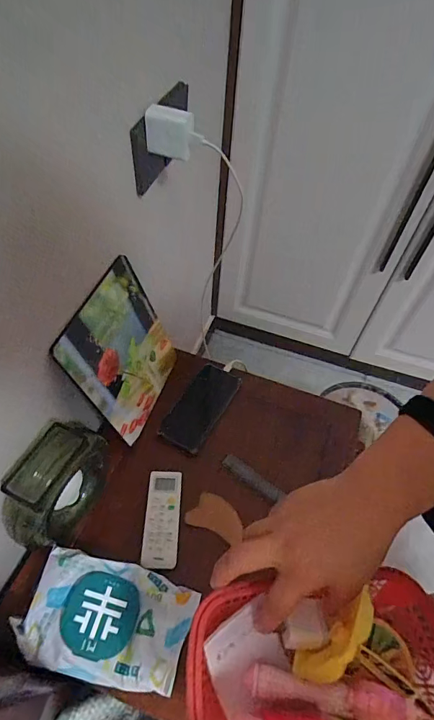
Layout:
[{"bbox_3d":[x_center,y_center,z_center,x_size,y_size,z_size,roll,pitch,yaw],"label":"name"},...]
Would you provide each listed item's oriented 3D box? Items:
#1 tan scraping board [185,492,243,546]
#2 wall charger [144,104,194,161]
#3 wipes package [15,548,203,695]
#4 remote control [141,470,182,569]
[{"bbox_3d":[0.001,0.232,0.604,0.081,0.004,0.054,25,58,15],"label":"tan scraping board"},{"bbox_3d":[-0.066,-0.309,0.555,0.062,0.057,0.025,12,55,6],"label":"wall charger"},{"bbox_3d":[-0.128,0.312,0.490,0.187,0.063,0.117,12,56,7],"label":"wipes package"},{"bbox_3d":[-0.079,0.227,0.592,0.049,0.018,0.135,2,55,-1],"label":"remote control"}]

